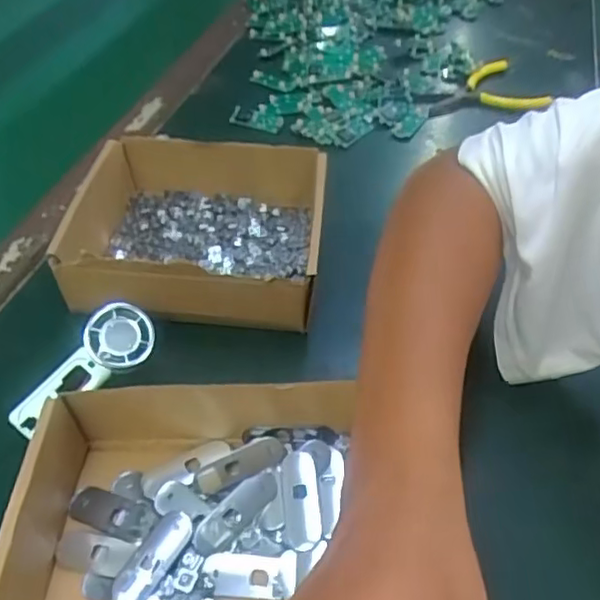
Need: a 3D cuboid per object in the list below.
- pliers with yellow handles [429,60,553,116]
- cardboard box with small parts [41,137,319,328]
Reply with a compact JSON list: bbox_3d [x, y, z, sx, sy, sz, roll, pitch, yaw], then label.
[{"bbox_3d":[0.184,-0.213,0.641,0.117,0.024,0.083,-1,45,-3],"label":"pliers with yellow handles"},{"bbox_3d":[-0.068,-0.047,0.441,0.158,0.061,0.139,4,45,3],"label":"cardboard box with small parts"}]

